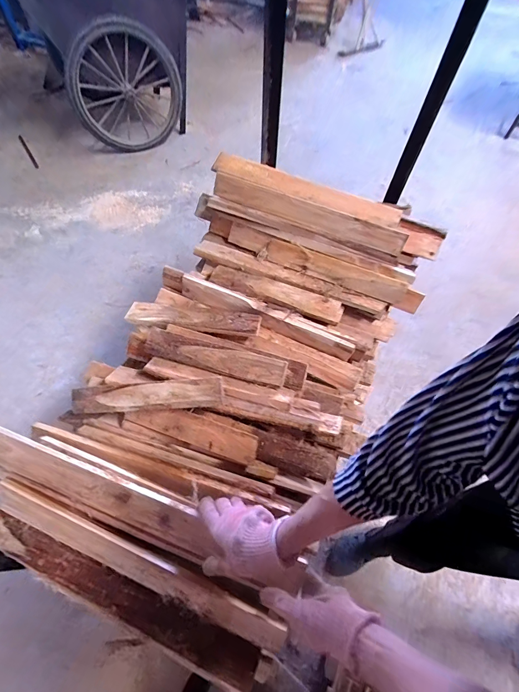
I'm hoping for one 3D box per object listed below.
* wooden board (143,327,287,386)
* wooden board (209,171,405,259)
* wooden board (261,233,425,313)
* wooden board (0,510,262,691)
[{"bbox_3d":[-0.094,0.021,0.641,0.292,0.016,0.057,14,87,10],"label":"wooden board"},{"bbox_3d":[0.113,-0.320,0.769,0.480,0.017,0.065,22,86,6],"label":"wooden board"},{"bbox_3d":[0.192,-0.173,0.752,0.381,0.025,0.057,23,96,9],"label":"wooden board"},{"bbox_3d":[-0.234,0.383,0.496,0.485,0.025,0.055,20,58,12],"label":"wooden board"}]

